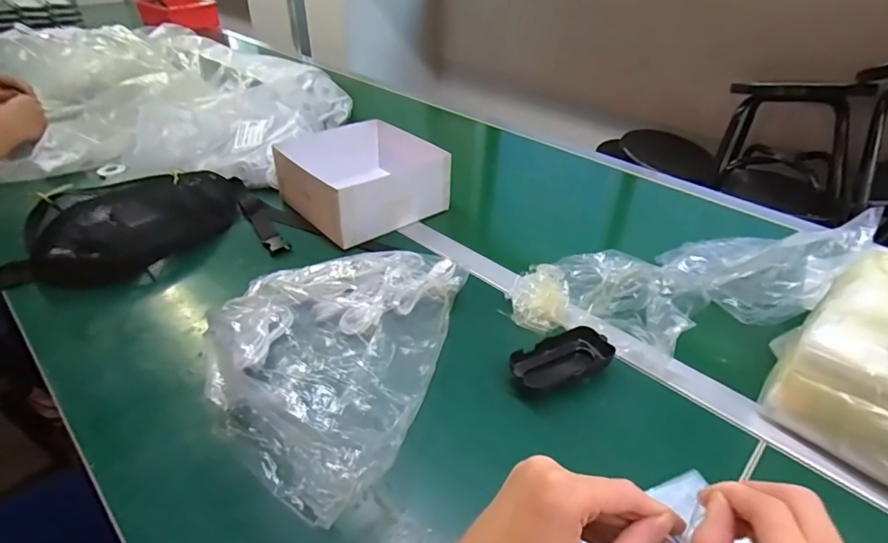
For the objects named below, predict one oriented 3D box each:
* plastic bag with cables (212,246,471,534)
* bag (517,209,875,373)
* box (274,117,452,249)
[{"bbox_3d":[-0.100,0.054,0.485,0.181,0.124,0.330,13,38,16],"label":"plastic bag with cables"},{"bbox_3d":[0.269,0.002,0.565,0.368,0.111,0.175,-10,38,-15],"label":"bag"},{"bbox_3d":[-0.136,-0.157,0.776,0.204,0.103,0.227,-25,44,-31],"label":"box"}]

